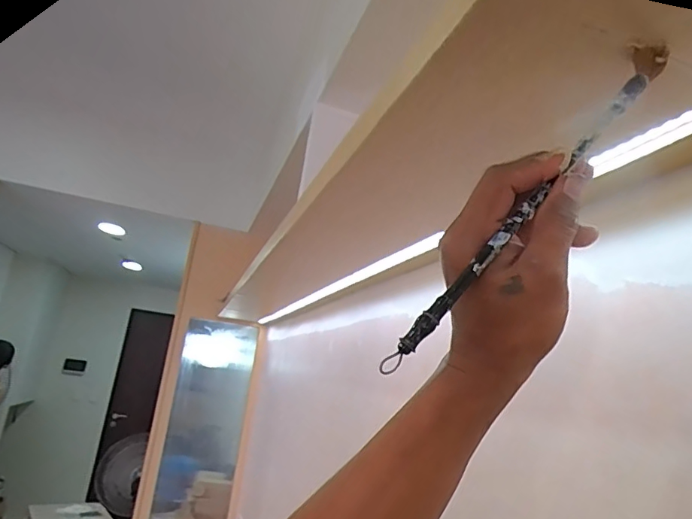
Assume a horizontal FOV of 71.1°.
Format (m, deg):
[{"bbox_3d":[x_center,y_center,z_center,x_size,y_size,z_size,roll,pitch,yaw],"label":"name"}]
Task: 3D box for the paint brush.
[{"bbox_3d":[0.112,-0.040,0.282,0.015,0.274,0.010,43,-16,4],"label":"paint brush"}]

